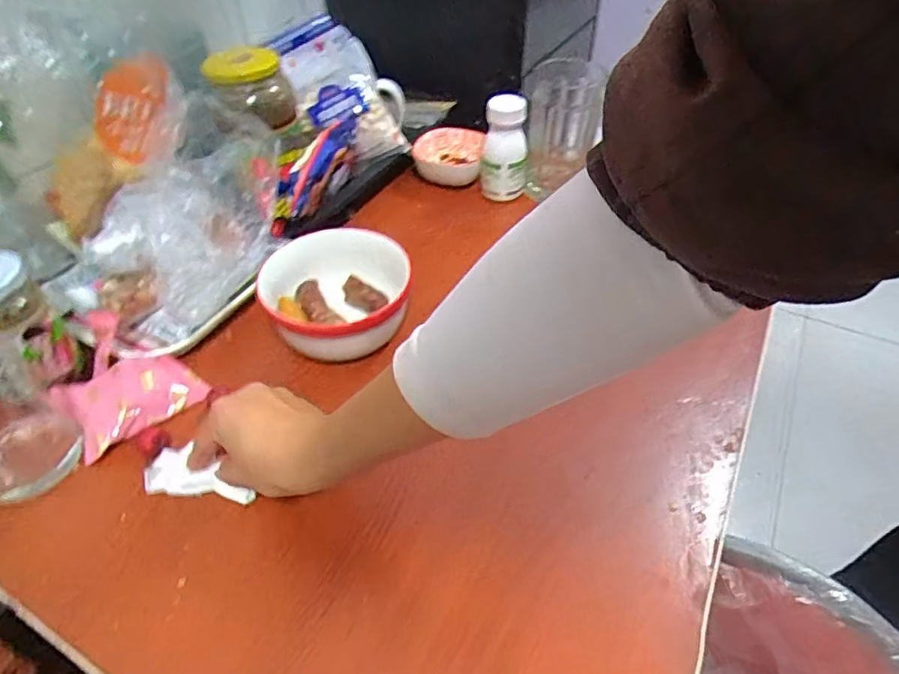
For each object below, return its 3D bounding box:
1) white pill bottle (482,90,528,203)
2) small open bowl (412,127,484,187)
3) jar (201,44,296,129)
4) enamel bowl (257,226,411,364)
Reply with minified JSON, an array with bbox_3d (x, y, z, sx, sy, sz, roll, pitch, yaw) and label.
[{"bbox_3d":[0.061,-0.205,0.614,0.049,0.102,0.041,5,46,5],"label":"white pill bottle"},{"bbox_3d":[-0.002,-0.213,0.673,0.079,0.037,0.084,0,46,0],"label":"small open bowl"},{"bbox_3d":[-0.187,-0.236,0.531,0.071,0.055,0.065,0,46,0],"label":"jar"},{"bbox_3d":[-0.098,-0.031,0.475,0.111,0.058,0.122,1,48,-1],"label":"enamel bowl"}]

